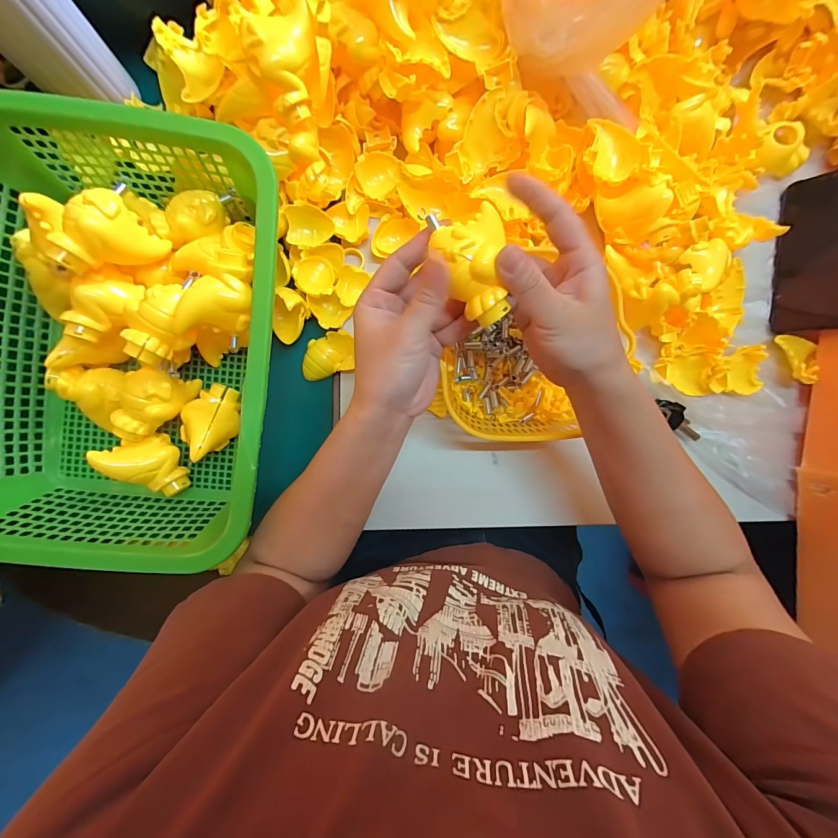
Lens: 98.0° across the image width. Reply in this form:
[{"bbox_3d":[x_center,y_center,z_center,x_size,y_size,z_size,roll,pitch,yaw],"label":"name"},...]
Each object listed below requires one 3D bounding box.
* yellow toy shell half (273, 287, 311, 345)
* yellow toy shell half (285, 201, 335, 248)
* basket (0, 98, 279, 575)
[{"bbox_3d":[-0.127,-0.099,0.351,0.034,0.026,0.047,22,90,-5],"label":"yellow toy shell half"},{"bbox_3d":[-0.105,-0.187,0.353,0.042,0.018,0.036,0,116,-12],"label":"yellow toy shell half"},{"bbox_3d":[-0.257,-0.060,0.324,0.262,0.098,0.340,6,91,-5],"label":"basket"}]

